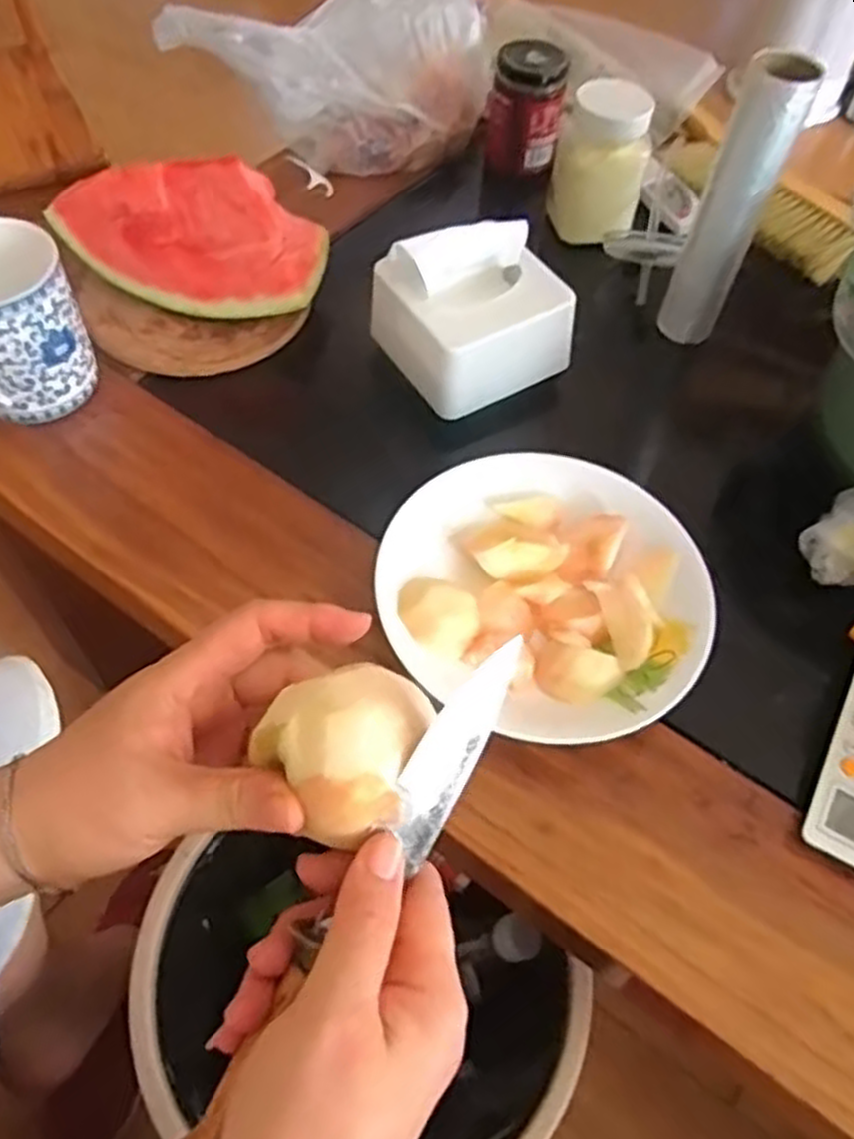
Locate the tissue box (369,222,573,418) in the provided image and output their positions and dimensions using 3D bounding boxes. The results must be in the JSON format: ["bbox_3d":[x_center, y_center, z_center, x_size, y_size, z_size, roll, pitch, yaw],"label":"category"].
[{"bbox_3d":[0.031,-0.186,0.569,0.111,0.088,0.098,-24,61,-19],"label":"tissue box"}]

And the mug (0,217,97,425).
[{"bbox_3d":[-0.274,-0.153,0.528,0.089,0.102,0.099,-21,60,-17],"label":"mug"}]

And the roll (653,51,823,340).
[{"bbox_3d":[0.221,-0.260,0.582,0.044,0.200,0.035,22,58,11],"label":"roll"}]

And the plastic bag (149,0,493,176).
[{"bbox_3d":[-0.081,-0.460,0.736,0.288,0.133,0.119,-13,58,-12],"label":"plastic bag"}]

